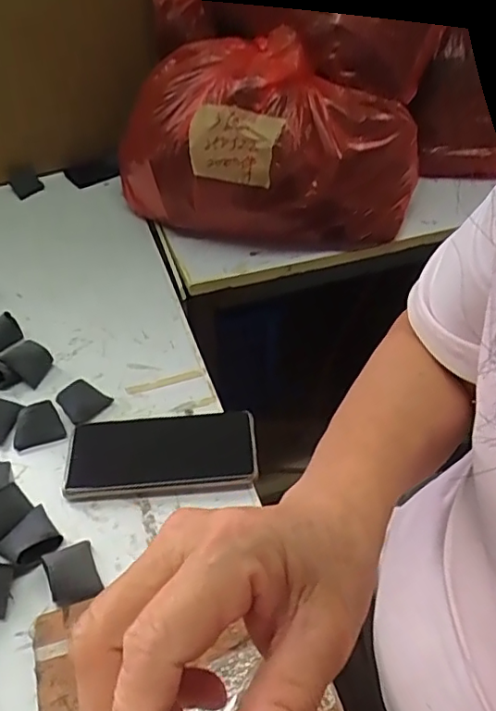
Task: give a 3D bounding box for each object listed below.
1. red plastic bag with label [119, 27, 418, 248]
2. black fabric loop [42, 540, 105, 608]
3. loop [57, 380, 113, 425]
[{"bbox_3d":[0.025,-0.239,0.662,0.343,0.212,0.147,-3,46,-4],"label":"red plastic bag with label"},{"bbox_3d":[-0.128,0.159,0.412,0.033,0.018,0.044,-20,49,-19],"label":"black fabric loop"},{"bbox_3d":[-0.154,0.042,0.526,0.033,0.024,0.042,32,53,27],"label":"loop"}]

